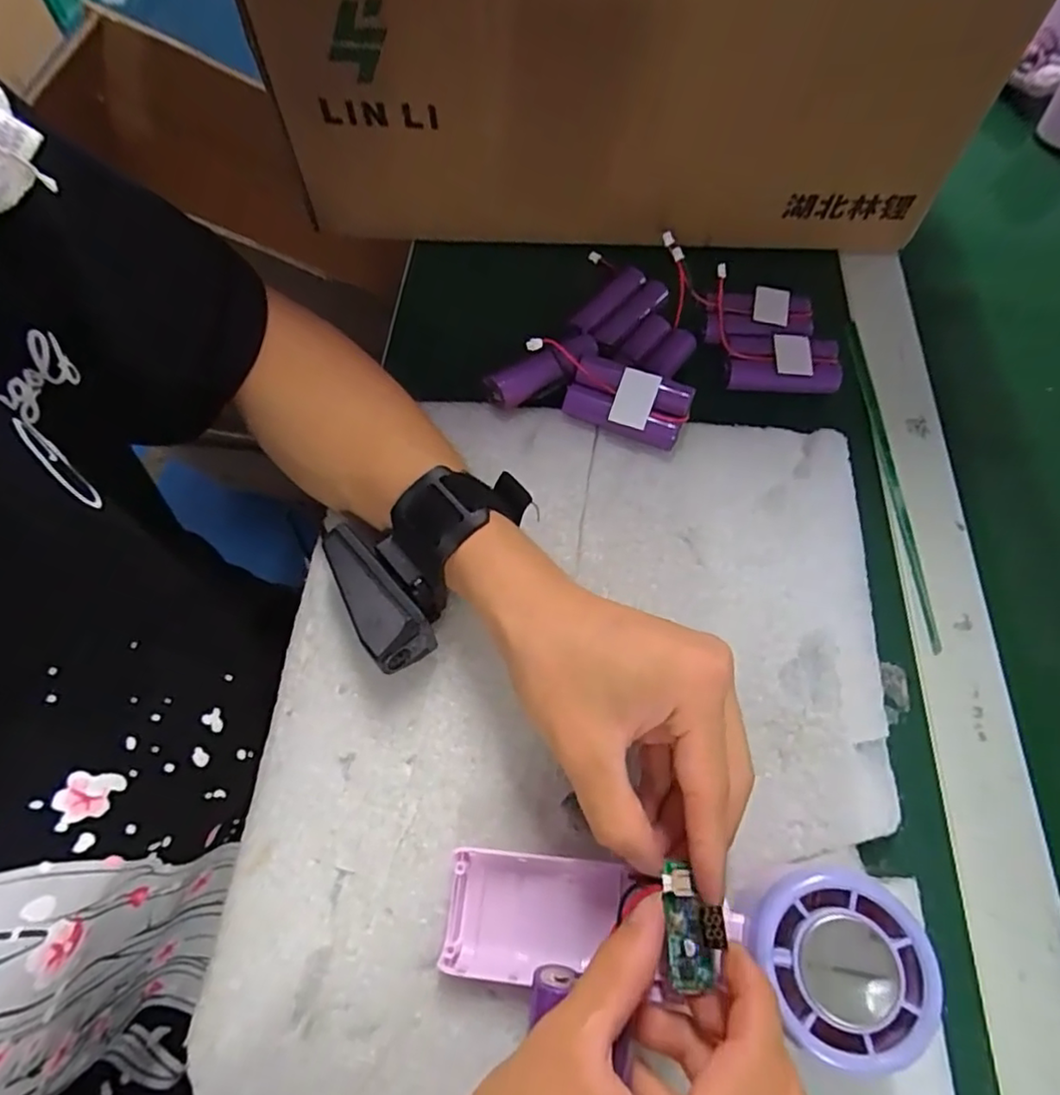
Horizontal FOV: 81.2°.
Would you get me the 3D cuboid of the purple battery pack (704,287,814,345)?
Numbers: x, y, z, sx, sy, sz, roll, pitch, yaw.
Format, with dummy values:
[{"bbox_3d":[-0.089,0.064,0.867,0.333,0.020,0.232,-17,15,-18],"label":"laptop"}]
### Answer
[{"bbox_3d":[0.143,-0.145,0.389,0.065,0.017,0.034,2,65,-1],"label":"purple battery pack"}]

